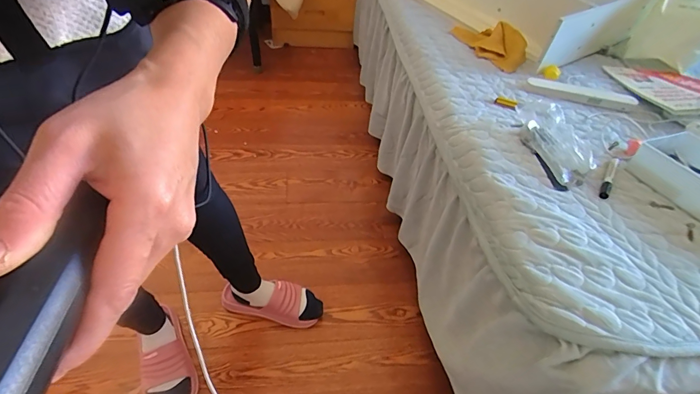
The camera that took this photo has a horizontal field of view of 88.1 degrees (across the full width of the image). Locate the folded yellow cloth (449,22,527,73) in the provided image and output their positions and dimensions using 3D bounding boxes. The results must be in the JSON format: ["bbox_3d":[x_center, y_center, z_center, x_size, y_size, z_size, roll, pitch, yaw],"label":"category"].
[{"bbox_3d":[0.407,-0.459,1.042,0.135,0.081,0.242,-23,54,-25],"label":"folded yellow cloth"}]

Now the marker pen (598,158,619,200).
[{"bbox_3d":[0.477,-0.037,0.665,0.015,0.019,0.131,29,51,19],"label":"marker pen"}]

